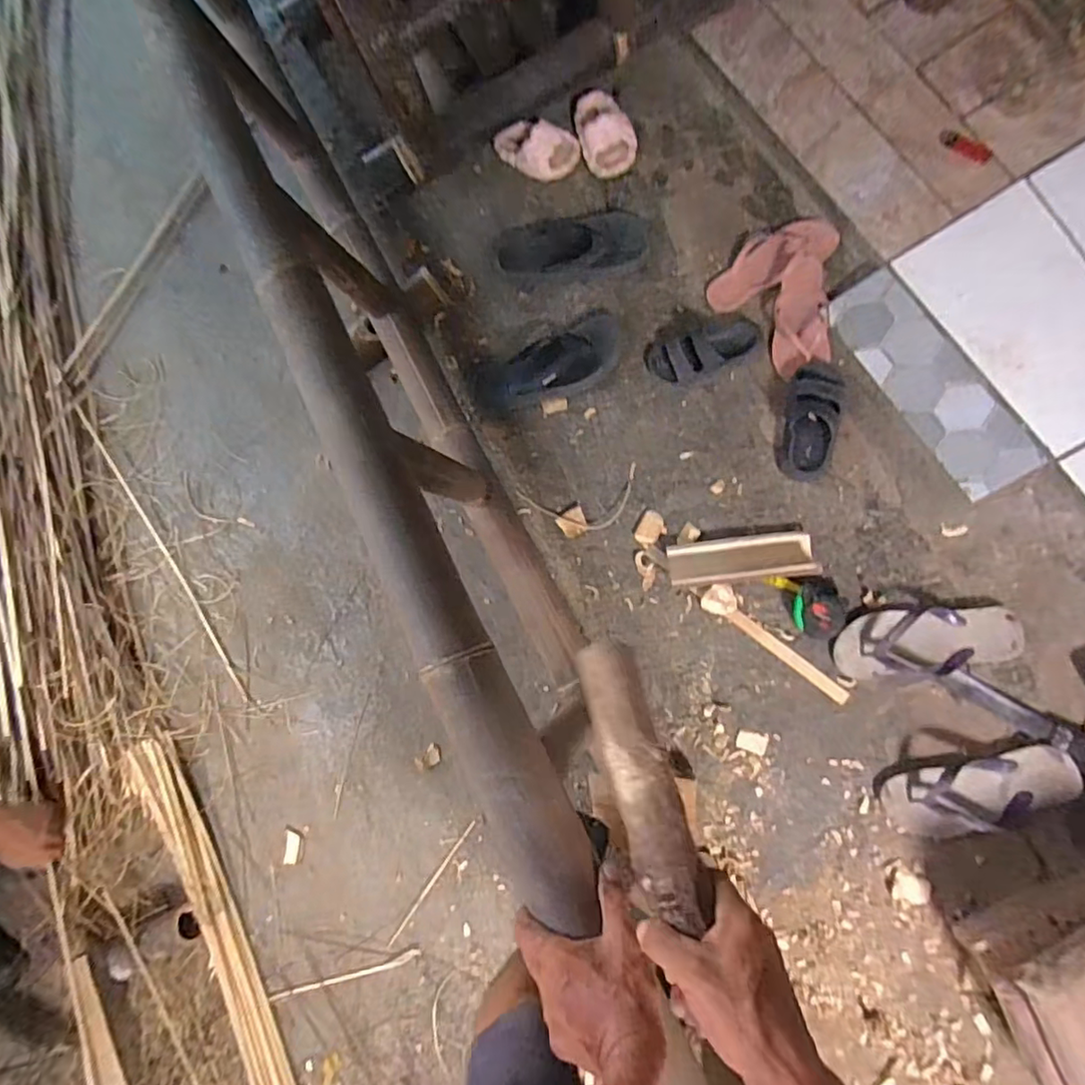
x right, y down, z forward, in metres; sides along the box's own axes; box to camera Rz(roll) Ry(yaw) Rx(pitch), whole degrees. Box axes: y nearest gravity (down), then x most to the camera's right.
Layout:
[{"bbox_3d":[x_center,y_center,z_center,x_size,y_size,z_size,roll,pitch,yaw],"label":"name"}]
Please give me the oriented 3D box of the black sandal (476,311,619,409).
[{"bbox_3d":[0.008,-0.329,1.113,0.295,0.041,0.133,-25,77,7],"label":"black sandal"}]

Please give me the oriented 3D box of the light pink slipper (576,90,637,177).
[{"bbox_3d":[0.116,-0.785,1.111,0.101,0.050,0.168,-17,80,10],"label":"light pink slipper"}]

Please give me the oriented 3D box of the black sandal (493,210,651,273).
[{"bbox_3d":[0.050,-0.561,1.109,0.296,0.046,0.102,0,83,12],"label":"black sandal"}]

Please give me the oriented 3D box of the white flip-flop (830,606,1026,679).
[{"bbox_3d":[0.591,0.154,0.910,0.256,0.043,0.109,-10,81,17],"label":"white flip-flop"}]

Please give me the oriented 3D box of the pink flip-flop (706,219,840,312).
[{"bbox_3d":[0.396,-0.490,1.040,0.223,0.048,0.096,-28,79,8],"label":"pink flip-flop"}]

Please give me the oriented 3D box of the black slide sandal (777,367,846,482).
[{"bbox_3d":[0.440,-0.198,0.967,0.091,0.060,0.189,7,103,6],"label":"black slide sandal"}]

